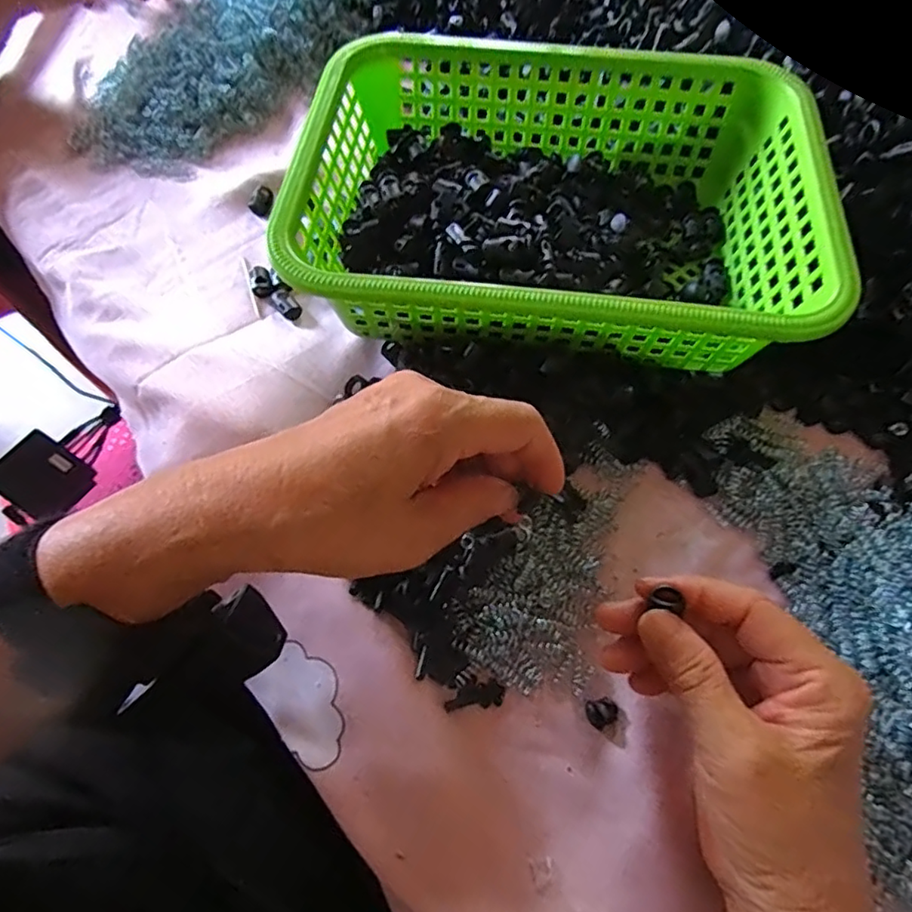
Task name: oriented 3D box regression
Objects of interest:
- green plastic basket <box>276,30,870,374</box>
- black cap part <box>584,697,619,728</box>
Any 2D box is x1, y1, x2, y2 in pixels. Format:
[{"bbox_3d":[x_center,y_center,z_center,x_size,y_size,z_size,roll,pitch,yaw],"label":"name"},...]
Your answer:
[{"bbox_3d":[0.059,-0.149,0.364,0.293,0.084,0.215,6,64,2],"label":"green plastic basket"},{"bbox_3d":[0.070,0.123,0.279,0.015,0.004,0.012,-14,65,-8],"label":"black cap part"}]

